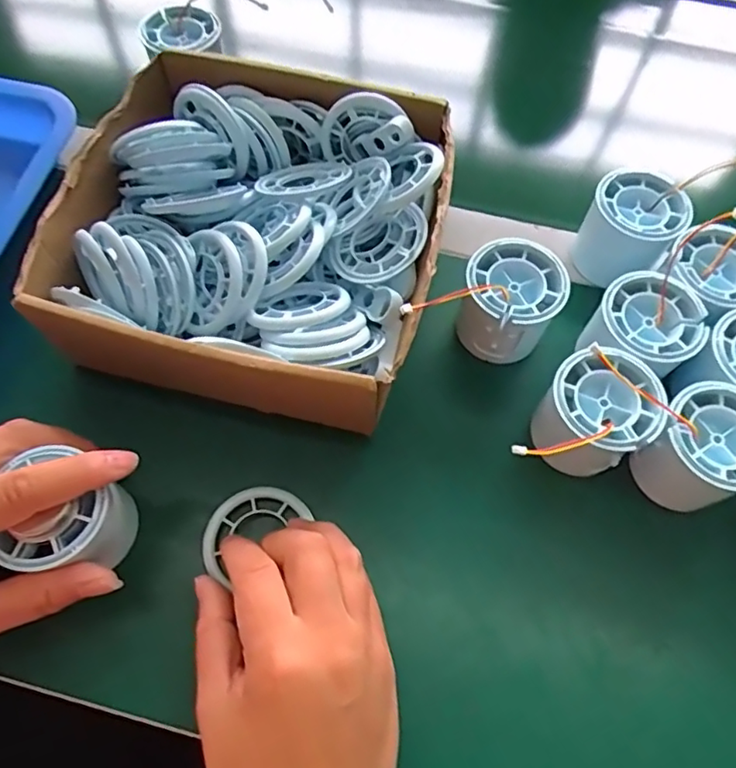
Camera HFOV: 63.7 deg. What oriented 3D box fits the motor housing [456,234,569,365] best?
[{"bbox_3d":[0.080,-0.046,0.343,0.056,0.051,0.057,23,65,10],"label":"motor housing"}]

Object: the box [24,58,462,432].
[{"bbox_3d":[-0.062,-0.088,0.343,0.211,0.071,0.205,12,64,4],"label":"box"}]

